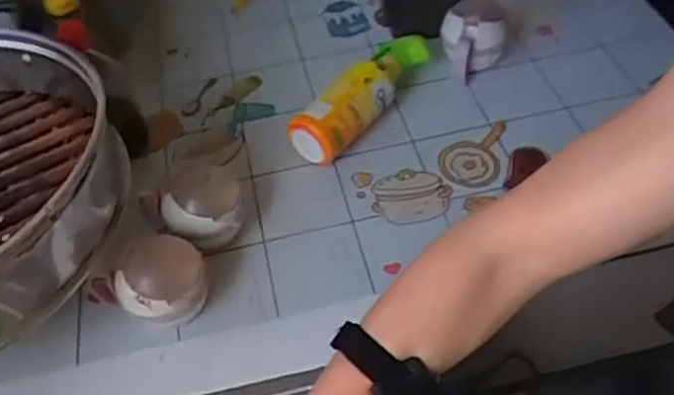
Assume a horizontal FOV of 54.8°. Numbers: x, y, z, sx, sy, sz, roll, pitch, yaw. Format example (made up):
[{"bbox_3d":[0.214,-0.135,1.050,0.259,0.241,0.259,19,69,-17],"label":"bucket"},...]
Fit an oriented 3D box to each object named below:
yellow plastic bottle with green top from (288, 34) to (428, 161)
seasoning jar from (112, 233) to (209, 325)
[{"bbox_3d":[0.032,-0.135,0.804,0.068,0.076,0.233,27,57,26],"label":"yellow plastic bottle with green top"},{"bbox_3d":[-0.168,0.083,0.626,0.085,0.080,0.074,-27,52,-17],"label":"seasoning jar"}]

